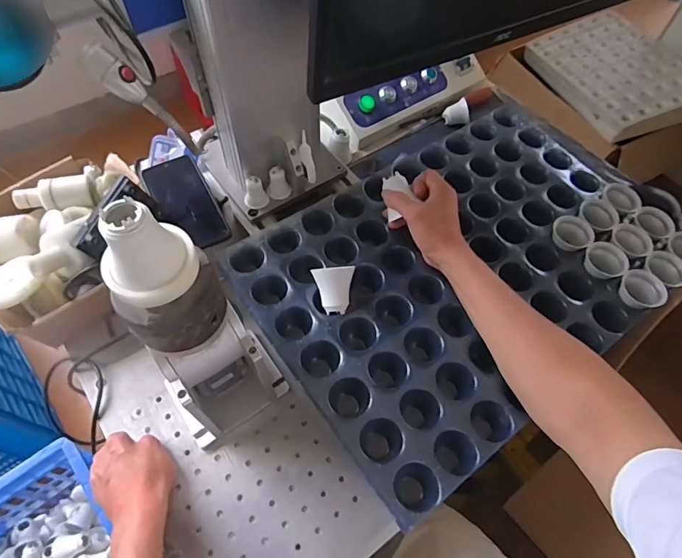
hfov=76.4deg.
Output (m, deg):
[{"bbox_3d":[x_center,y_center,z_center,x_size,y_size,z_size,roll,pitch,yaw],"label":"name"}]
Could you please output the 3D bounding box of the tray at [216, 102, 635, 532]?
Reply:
[{"bbox_3d":[0.170,-0.027,0.576,0.560,0.038,0.380,-31,65,-19],"label":"tray"}]

